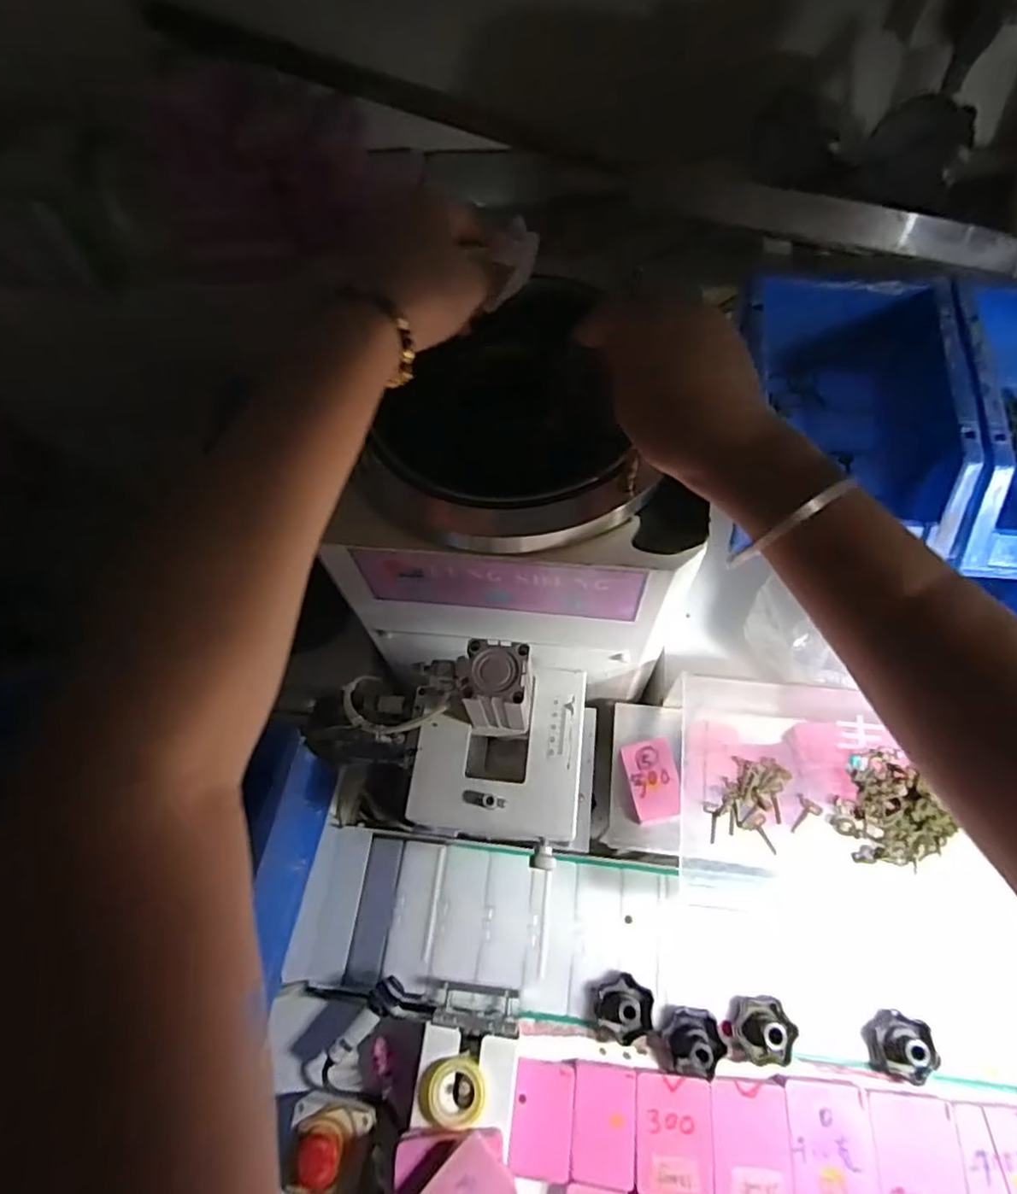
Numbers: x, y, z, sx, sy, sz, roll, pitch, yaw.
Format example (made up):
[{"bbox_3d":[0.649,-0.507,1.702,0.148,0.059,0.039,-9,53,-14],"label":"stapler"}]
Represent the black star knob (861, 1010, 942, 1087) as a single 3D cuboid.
[{"bbox_3d":[0.295,0.334,0.470,0.045,0.034,0.041,15,66,11],"label":"black star knob"}]

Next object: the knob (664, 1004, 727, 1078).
[{"bbox_3d":[0.143,0.336,0.478,0.042,0.026,0.042,-1,64,3],"label":"knob"}]

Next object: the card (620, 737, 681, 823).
[{"bbox_3d":[0.129,0.163,0.569,0.044,0.010,0.067,-9,63,-1],"label":"card"}]

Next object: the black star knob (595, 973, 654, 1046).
[{"bbox_3d":[0.091,0.319,0.490,0.044,0.030,0.041,28,69,16],"label":"black star knob"}]

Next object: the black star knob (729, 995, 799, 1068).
[{"bbox_3d":[0.196,0.328,0.480,0.046,0.025,0.042,-2,63,3],"label":"black star knob"}]

